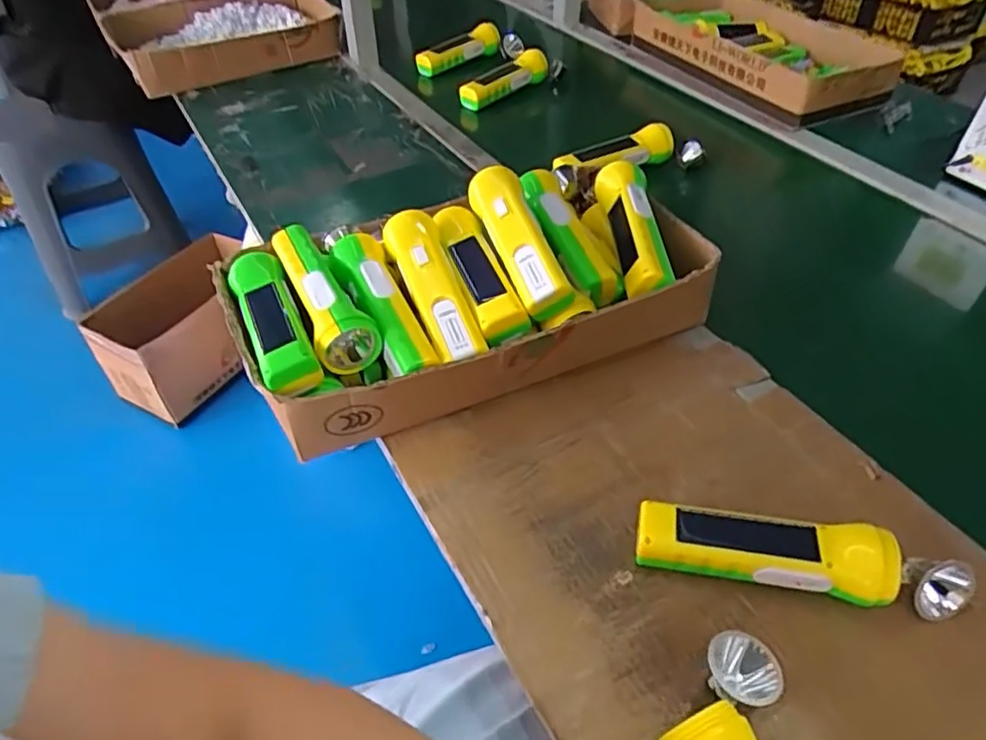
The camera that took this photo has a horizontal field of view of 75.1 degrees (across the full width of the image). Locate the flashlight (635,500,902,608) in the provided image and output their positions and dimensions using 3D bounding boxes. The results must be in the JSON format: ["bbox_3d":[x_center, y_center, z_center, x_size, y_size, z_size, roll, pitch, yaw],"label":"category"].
[{"bbox_3d":[0.184,0.126,0.446,0.163,0.047,0.042,9,45,10],"label":"flashlight"}]

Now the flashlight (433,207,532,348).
[{"bbox_3d":[-0.014,-0.088,0.583,0.042,0.041,0.168,-14,46,-13],"label":"flashlight"}]

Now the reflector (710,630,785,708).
[{"bbox_3d":[0.154,0.184,0.394,0.041,0.020,0.041,-21,50,20],"label":"reflector"}]

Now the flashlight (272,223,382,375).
[{"bbox_3d":[-0.146,-0.067,0.561,0.053,0.047,0.161,-20,47,-18],"label":"flashlight"}]

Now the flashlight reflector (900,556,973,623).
[{"bbox_3d":[0.300,0.146,0.437,0.039,0.036,0.040,-1,44,1],"label":"flashlight reflector"}]

